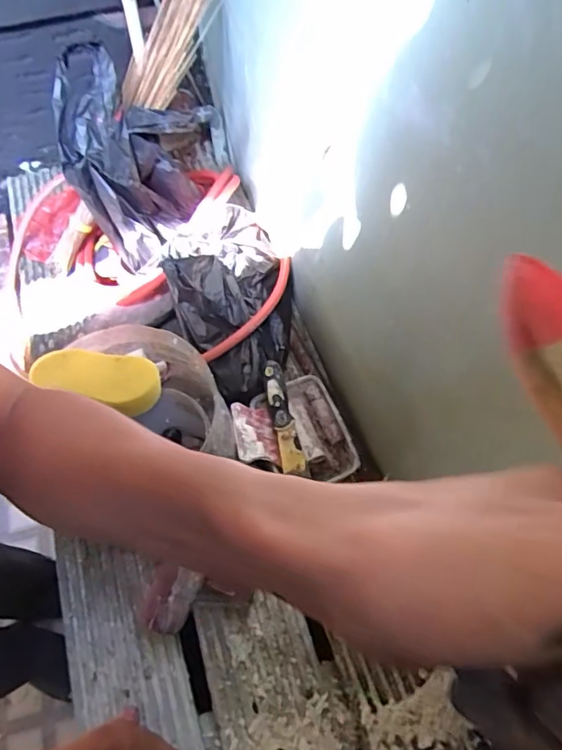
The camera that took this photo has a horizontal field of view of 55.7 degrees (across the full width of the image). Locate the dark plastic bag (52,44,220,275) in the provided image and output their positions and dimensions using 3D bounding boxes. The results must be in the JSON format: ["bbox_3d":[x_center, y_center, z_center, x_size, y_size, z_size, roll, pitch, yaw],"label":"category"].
[{"bbox_3d":[-0.244,-0.344,0.854,0.181,0.275,0.209,-35,65,-17],"label":"dark plastic bag"}]

